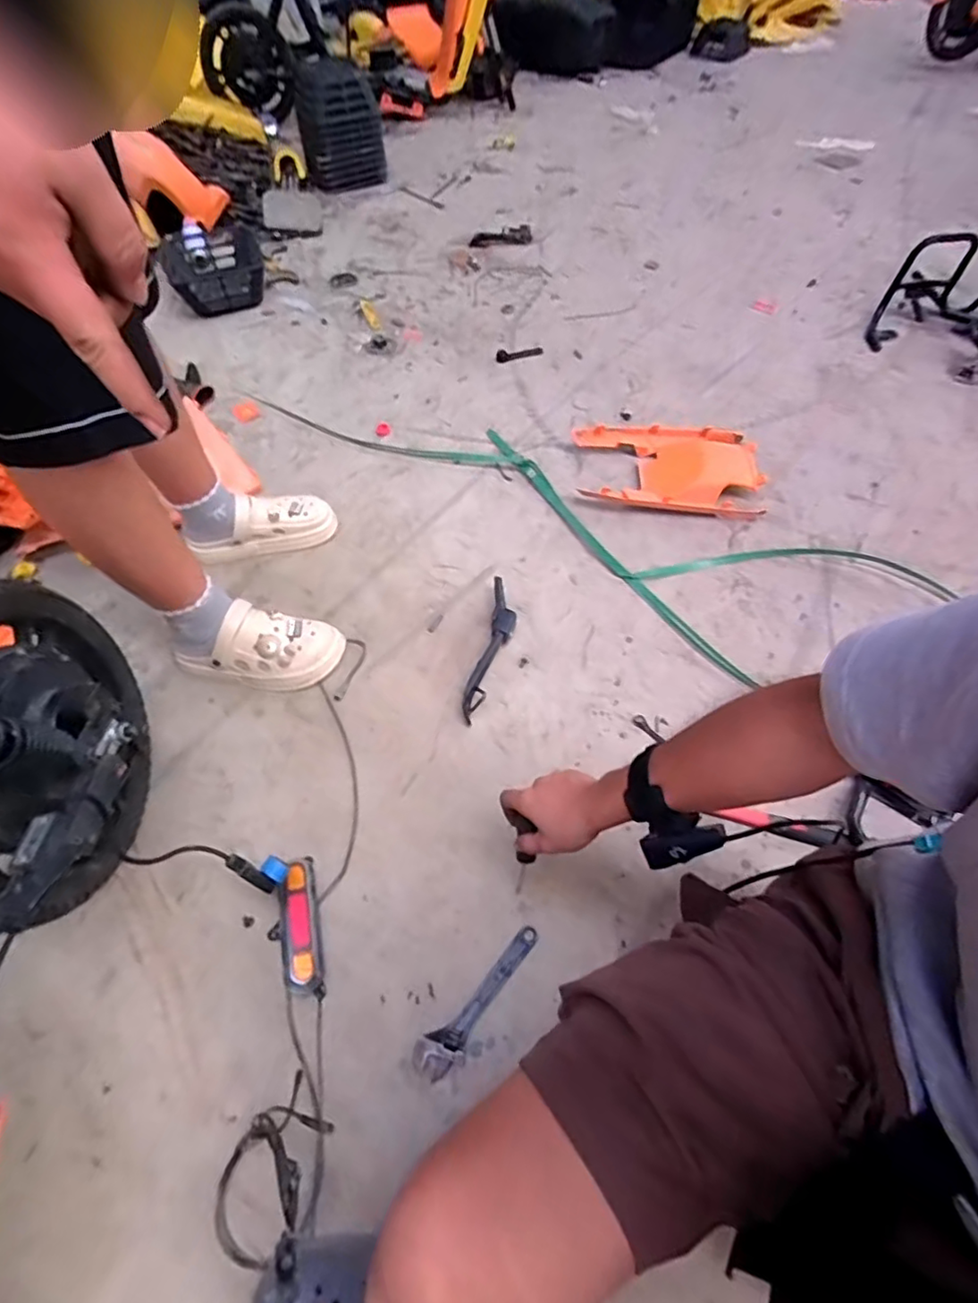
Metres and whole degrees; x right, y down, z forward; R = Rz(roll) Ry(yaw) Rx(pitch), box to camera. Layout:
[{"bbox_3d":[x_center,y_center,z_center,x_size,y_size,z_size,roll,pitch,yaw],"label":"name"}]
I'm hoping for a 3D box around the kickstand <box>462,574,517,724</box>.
[{"bbox_3d":[0.004,-0.002,0.948,0.052,0.040,0.259,12,56,7],"label":"kickstand"}]

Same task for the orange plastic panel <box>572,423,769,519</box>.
[{"bbox_3d":[0.363,-0.380,1.211,0.372,0.040,0.264,6,55,3],"label":"orange plastic panel"}]

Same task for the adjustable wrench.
[{"bbox_3d":[-0.006,0.402,0.677,0.188,0.010,0.045,-38,64,-24],"label":"adjustable wrench"}]

